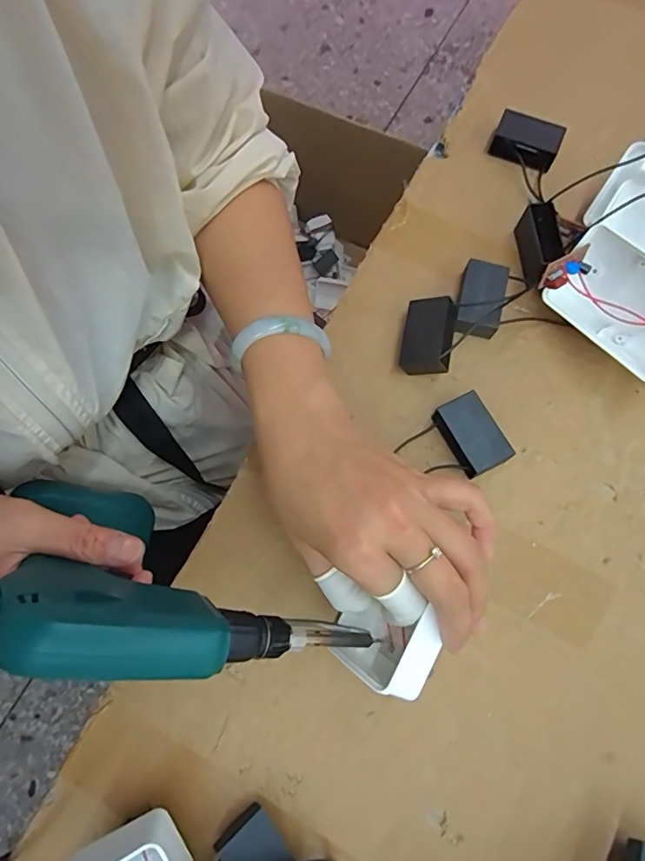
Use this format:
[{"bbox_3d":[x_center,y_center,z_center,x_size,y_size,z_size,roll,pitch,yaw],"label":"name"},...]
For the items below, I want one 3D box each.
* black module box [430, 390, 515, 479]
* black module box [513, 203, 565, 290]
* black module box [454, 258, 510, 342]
[{"bbox_3d":[0.094,0.004,0.313,0.032,0.019,0.048,-26,76,-6],"label":"black module box"},{"bbox_3d":[0.152,-0.130,0.342,0.020,0.027,0.049,-5,75,0],"label":"black module box"},{"bbox_3d":[0.107,-0.090,0.336,0.030,0.021,0.049,13,76,4],"label":"black module box"}]

